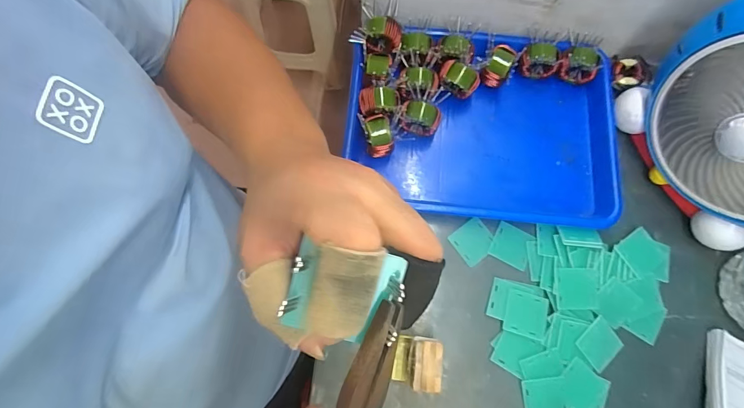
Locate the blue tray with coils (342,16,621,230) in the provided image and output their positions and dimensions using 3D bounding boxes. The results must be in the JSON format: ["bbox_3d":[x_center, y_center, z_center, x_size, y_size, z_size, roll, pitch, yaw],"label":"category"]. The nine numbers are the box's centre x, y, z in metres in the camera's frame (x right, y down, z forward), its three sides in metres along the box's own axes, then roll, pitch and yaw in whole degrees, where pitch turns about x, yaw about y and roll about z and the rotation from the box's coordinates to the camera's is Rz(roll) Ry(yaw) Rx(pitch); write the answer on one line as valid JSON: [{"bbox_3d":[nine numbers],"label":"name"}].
[{"bbox_3d":[0.137,-0.104,0.476,0.332,0.056,0.249,4,75,0],"label":"blue tray with coils"}]

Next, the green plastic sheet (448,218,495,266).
[{"bbox_3d":[0.122,0.044,0.457,0.048,0.004,0.044,-37,79,-10],"label":"green plastic sheet"}]

